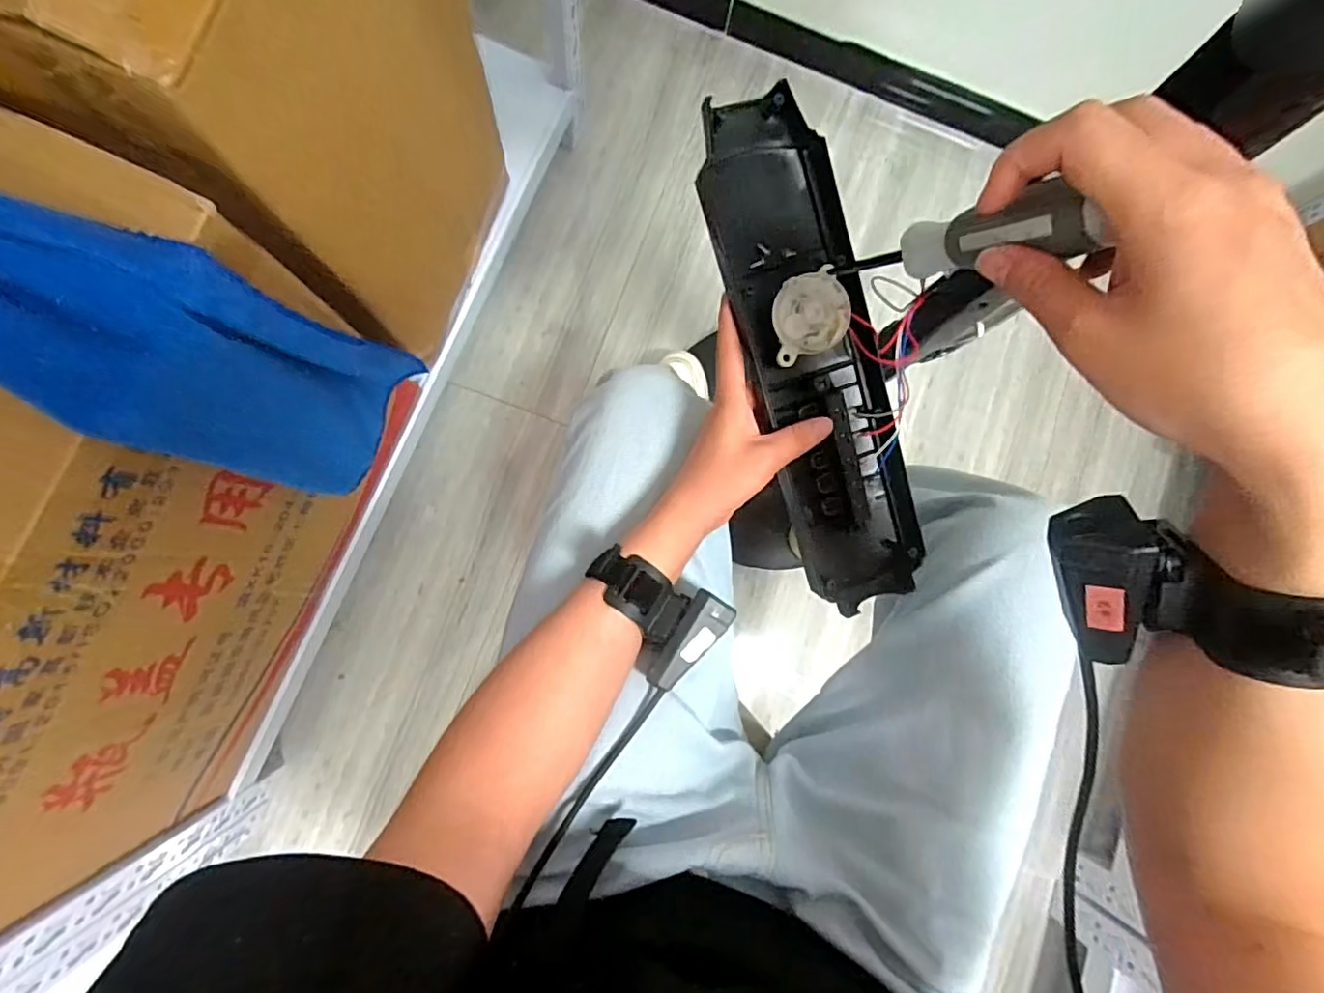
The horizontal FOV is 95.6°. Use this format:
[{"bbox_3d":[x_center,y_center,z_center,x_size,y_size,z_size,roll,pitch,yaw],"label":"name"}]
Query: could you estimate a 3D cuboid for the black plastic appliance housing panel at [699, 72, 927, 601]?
[{"bbox_3d":[0.111,-0.092,0.431,0.096,0.042,0.353,-20,100,-7],"label":"black plastic appliance housing panel"}]

